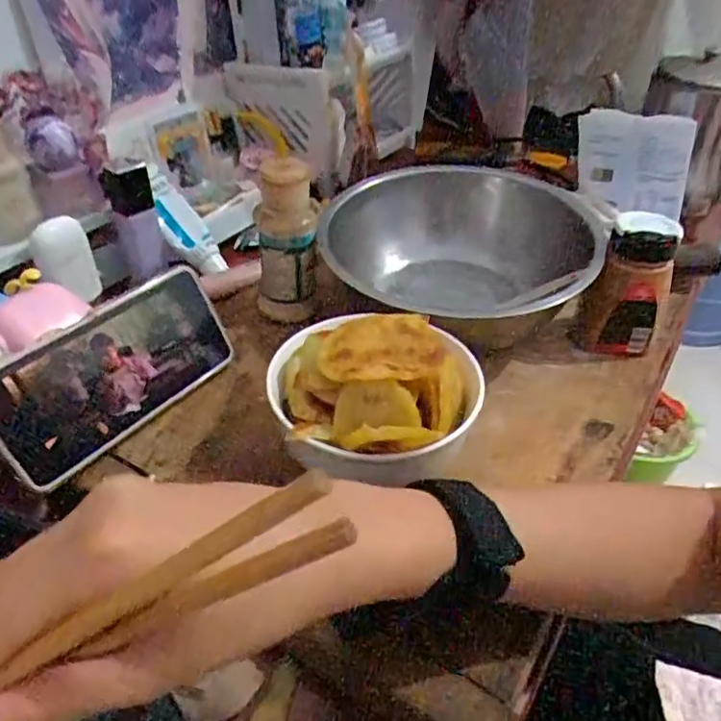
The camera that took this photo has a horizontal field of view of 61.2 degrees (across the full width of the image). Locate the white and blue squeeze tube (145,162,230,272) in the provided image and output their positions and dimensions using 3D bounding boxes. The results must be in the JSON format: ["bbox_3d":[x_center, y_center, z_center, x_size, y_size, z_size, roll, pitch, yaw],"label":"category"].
[{"bbox_3d":[-0.182,-0.139,0.600,0.041,0.020,0.129,-31,84,-35],"label":"white and blue squeeze tube"}]

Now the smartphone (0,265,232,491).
[{"bbox_3d":[-0.155,0.005,0.396,0.009,0.080,0.163,2,33,44],"label":"smartphone"}]

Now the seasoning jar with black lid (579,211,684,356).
[{"bbox_3d":[0.205,-0.052,0.464,0.050,0.106,0.058,21,42,21],"label":"seasoning jar with black lid"}]

